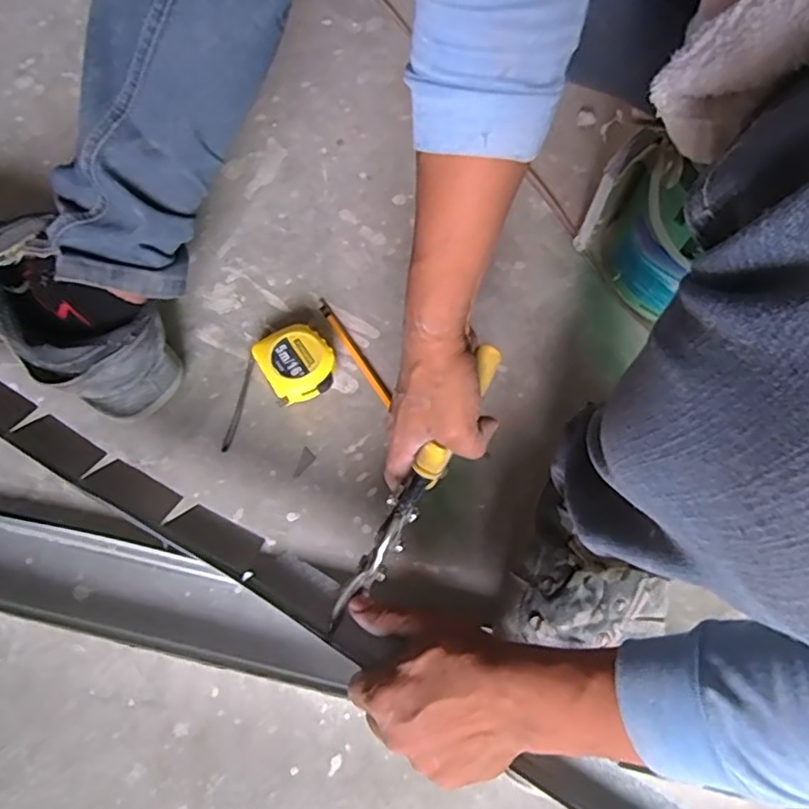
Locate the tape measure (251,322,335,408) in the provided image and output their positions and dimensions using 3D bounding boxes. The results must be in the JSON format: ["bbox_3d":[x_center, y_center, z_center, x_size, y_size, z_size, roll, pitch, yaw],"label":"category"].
[{"bbox_3d":[-0.104,-0.038,0.595,0.066,0.035,0.071,-28,72,-13],"label":"tape measure"}]

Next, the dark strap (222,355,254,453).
[{"bbox_3d":[-0.159,-0.002,0.590,0.008,0.008,0.098,10,68,2],"label":"dark strap"}]

